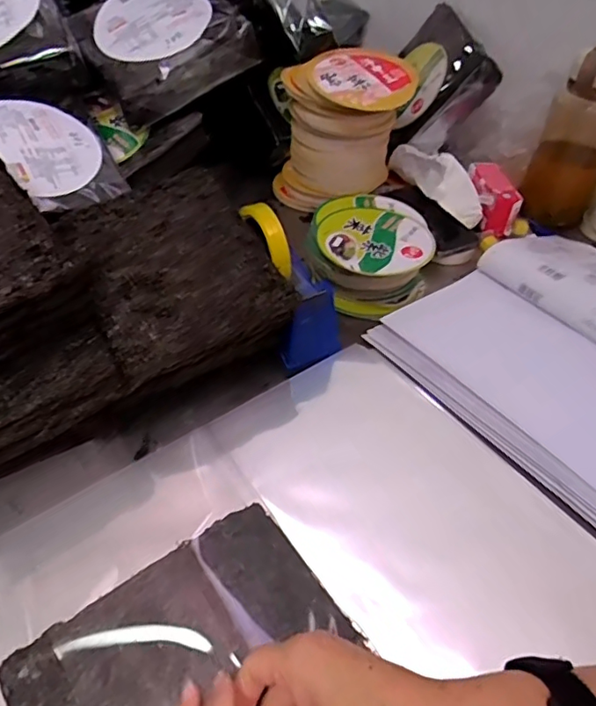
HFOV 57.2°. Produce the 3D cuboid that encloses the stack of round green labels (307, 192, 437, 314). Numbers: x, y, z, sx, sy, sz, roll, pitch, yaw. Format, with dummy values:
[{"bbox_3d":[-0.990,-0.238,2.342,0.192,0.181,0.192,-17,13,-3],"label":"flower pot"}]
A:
[{"bbox_3d":[0.090,-0.115,0.684,0.144,0.096,0.171,-2,46,-3],"label":"stack of round green labels"}]

